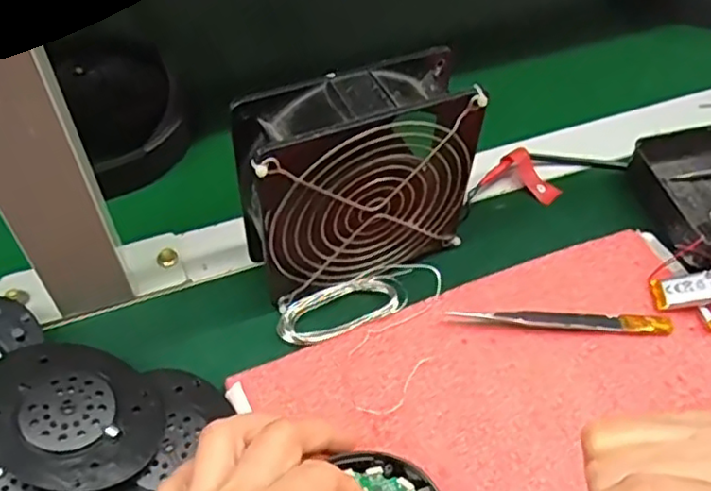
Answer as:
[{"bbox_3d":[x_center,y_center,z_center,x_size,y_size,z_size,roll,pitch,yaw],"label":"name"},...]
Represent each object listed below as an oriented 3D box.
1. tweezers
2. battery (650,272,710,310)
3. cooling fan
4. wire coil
[{"bbox_3d":[0.114,0.042,0.362,0.123,0.007,0.011,2,51,-1],"label":"tweezers"},{"bbox_3d":[0.187,0.026,0.373,0.031,0.005,0.019,-15,59,17],"label":"battery"},{"bbox_3d":[0.000,-0.034,0.350,0.125,0.113,0.049,-20,55,-17],"label":"cooling fan"},{"bbox_3d":[-0.009,0.037,0.365,0.069,0.011,0.033,-14,53,-13],"label":"wire coil"}]

